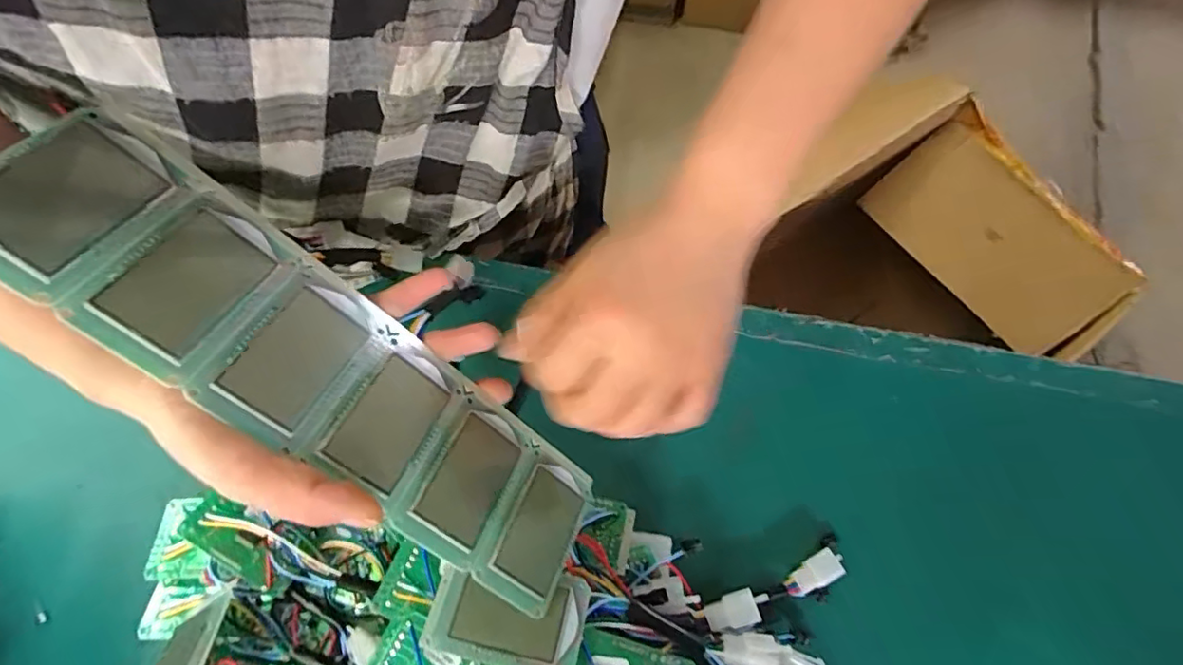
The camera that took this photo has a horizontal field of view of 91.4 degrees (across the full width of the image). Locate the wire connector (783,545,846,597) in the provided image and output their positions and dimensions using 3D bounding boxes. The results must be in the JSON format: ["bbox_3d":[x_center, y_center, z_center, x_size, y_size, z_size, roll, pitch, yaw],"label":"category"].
[{"bbox_3d":[0.141,0.152,0.365,0.038,0.011,0.016,-29,77,-7],"label":"wire connector"}]

